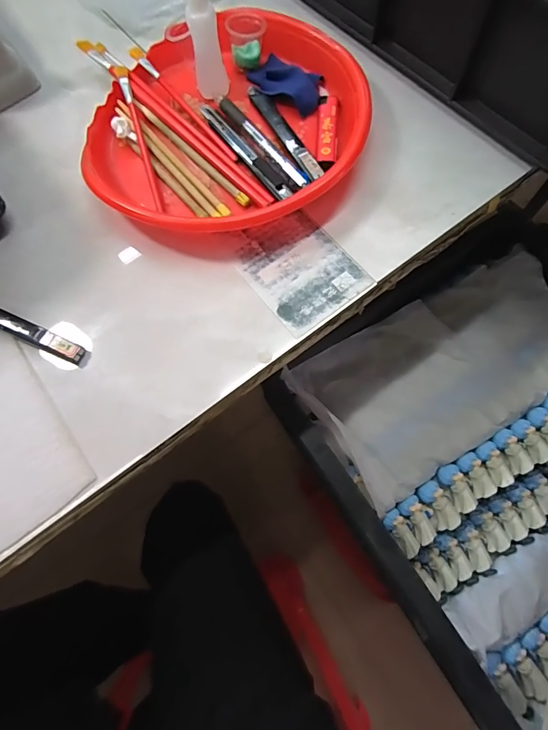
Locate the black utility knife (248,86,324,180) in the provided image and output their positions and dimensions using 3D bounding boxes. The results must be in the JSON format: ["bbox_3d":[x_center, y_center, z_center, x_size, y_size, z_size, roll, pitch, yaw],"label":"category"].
[{"bbox_3d":[0.009,-0.211,0.346,0.015,0.008,0.130,-26,73,-7],"label":"black utility knife"}]

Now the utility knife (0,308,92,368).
[{"bbox_3d":[-0.206,-0.033,0.297,0.138,0.011,0.016,23,73,9],"label":"utility knife"}]

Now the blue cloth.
[{"bbox_3d":[0.013,-0.273,0.366,0.082,0.018,0.051,39,76,13],"label":"blue cloth"}]

